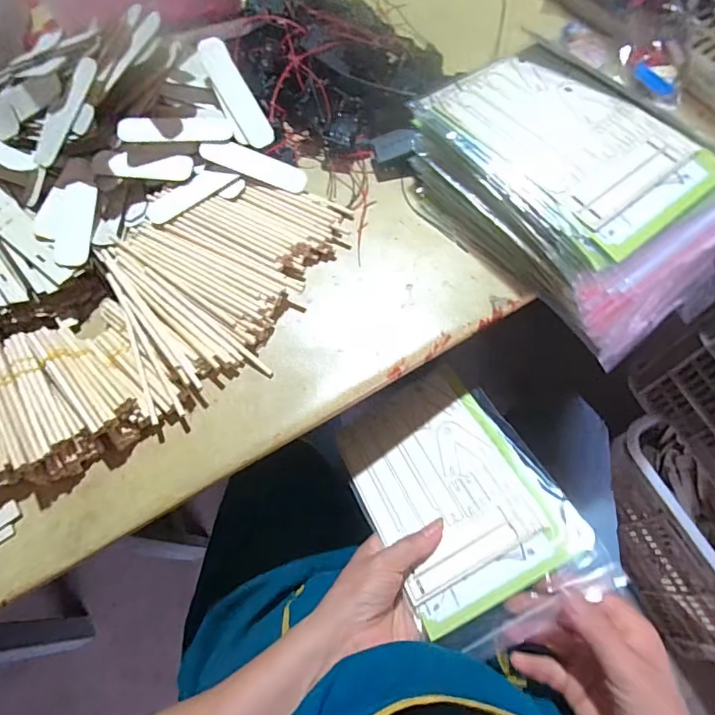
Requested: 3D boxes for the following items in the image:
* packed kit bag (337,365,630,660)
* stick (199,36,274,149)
[{"bbox_3d":[0.087,0.120,0.444,0.152,0.014,0.232,-32,55,1],"label":"packed kit bag"},{"bbox_3d":[-0.120,-0.263,0.491,0.026,0.004,0.115,-30,95,-10],"label":"stick"}]

